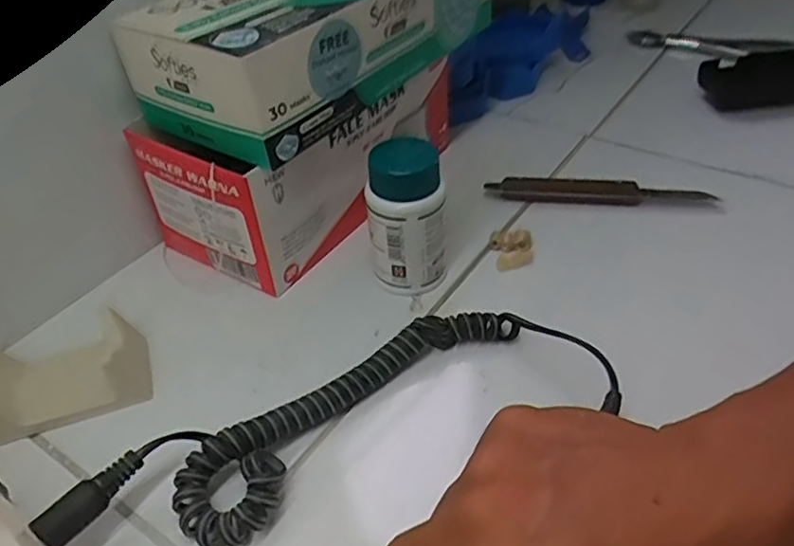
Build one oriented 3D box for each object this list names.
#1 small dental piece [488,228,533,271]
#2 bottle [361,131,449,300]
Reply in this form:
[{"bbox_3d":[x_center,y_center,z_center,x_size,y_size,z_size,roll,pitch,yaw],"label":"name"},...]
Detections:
[{"bbox_3d":[0.071,-0.015,0.398,0.026,0.015,0.025,-1,41,3],"label":"small dental piece"},{"bbox_3d":[0.005,-0.031,0.361,0.041,0.081,0.033,6,42,10],"label":"bottle"}]

